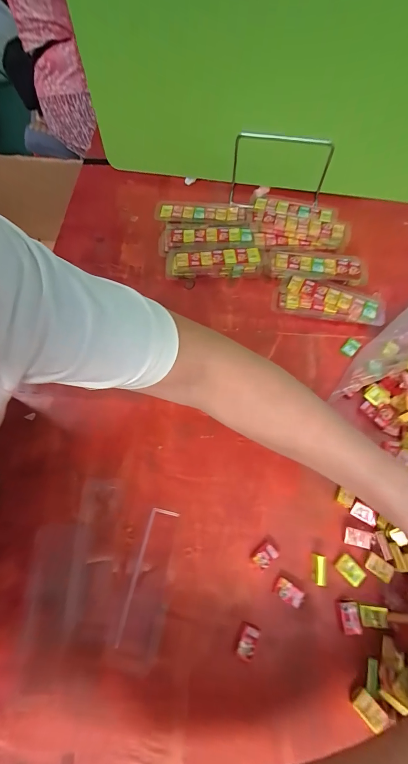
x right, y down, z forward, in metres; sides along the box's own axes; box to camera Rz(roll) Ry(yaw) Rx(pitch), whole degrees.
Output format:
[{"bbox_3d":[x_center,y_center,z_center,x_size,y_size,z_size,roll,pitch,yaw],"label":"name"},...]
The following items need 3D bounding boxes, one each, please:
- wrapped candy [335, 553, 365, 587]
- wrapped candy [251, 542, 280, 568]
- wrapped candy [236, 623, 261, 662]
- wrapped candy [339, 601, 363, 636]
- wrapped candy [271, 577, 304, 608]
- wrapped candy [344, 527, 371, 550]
[{"bbox_3d":[0.143,0.183,0.306,0.018,0.004,0.026,-36,71,-16],"label":"wrapped candy"},{"bbox_3d":[0.061,0.173,0.312,0.023,0.007,0.017,-39,72,-17],"label":"wrapped candy"},{"bbox_3d":[0.039,0.234,0.284,0.015,0.007,0.027,22,67,9],"label":"wrapped candy"},{"bbox_3d":[0.136,0.218,0.291,0.016,0.006,0.025,-2,65,-2],"label":"wrapped candy"},{"bbox_3d":[0.080,0.201,0.301,0.027,0.010,0.015,30,68,12],"label":"wrapped candy"},{"bbox_3d":[0.155,0.158,0.318,0.024,0.007,0.016,12,66,5],"label":"wrapped candy"}]

